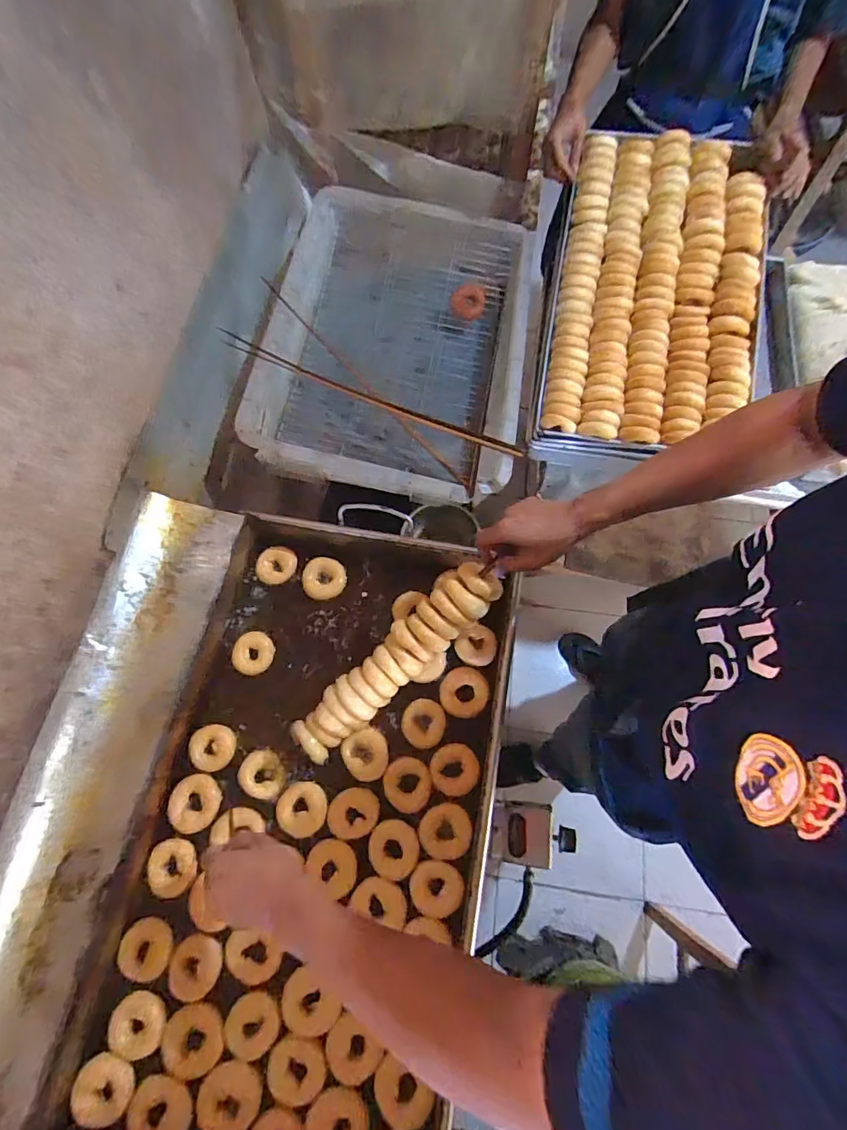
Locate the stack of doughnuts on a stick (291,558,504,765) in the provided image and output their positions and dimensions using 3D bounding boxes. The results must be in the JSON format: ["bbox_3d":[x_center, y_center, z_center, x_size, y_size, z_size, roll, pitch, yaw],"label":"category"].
[{"bbox_3d":[-0.043,0.149,0.739,0.382,0.068,0.083,-44,74,10],"label":"stack of doughnuts on a stick"}]

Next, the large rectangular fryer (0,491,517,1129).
[{"bbox_3d":[-0.216,0.322,0.676,0.569,0.143,0.874,9,69,3],"label":"large rectangular fryer"}]

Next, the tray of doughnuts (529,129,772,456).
[{"bbox_3d":[0.440,-0.532,0.921,0.378,0.062,0.682,10,79,10],"label":"tray of doughnuts"}]

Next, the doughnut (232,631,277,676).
[{"bbox_3d":[-0.280,0.145,0.798,0.066,0.015,0.068,-1,68,2],"label":"doughnut"}]

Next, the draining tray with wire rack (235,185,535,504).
[{"bbox_3d":[-0.046,-0.459,0.977,0.489,0.124,0.664,6,69,5],"label":"draining tray with wire rack"}]

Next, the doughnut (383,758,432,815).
[{"bbox_3d":[-0.025,0.325,0.716,0.070,0.017,0.073,-1,68,2],"label":"doughnut"}]

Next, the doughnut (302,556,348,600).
[{"bbox_3d":[-0.173,0.023,0.841,0.077,0.017,0.070,-1,68,2],"label":"doughnut"}]

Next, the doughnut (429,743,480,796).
[{"bbox_3d":[0.049,0.312,0.739,0.075,0.020,0.071,-1,68,2],"label":"doughnut"}]

